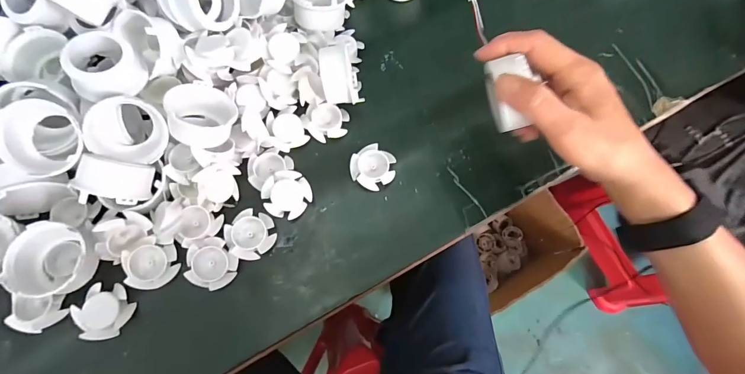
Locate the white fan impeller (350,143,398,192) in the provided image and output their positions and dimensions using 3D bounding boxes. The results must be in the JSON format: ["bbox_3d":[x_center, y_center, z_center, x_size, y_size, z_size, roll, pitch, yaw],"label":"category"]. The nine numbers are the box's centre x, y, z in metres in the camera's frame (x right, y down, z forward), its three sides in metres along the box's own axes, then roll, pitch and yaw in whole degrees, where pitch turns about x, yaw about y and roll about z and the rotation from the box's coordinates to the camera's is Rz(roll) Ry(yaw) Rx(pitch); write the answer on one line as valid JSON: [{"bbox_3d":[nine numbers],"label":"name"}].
[{"bbox_3d":[0.000,-0.017,0.346,0.039,0.014,0.038,1,71,-2],"label":"white fan impeller"}]

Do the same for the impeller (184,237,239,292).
[{"bbox_3d":[-0.131,0.063,0.310,0.039,0.020,0.037,1,74,-5],"label":"impeller"}]

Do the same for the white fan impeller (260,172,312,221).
[{"bbox_3d":[-0.075,0.007,0.330,0.041,0.014,0.041,0,91,-18],"label":"white fan impeller"}]

